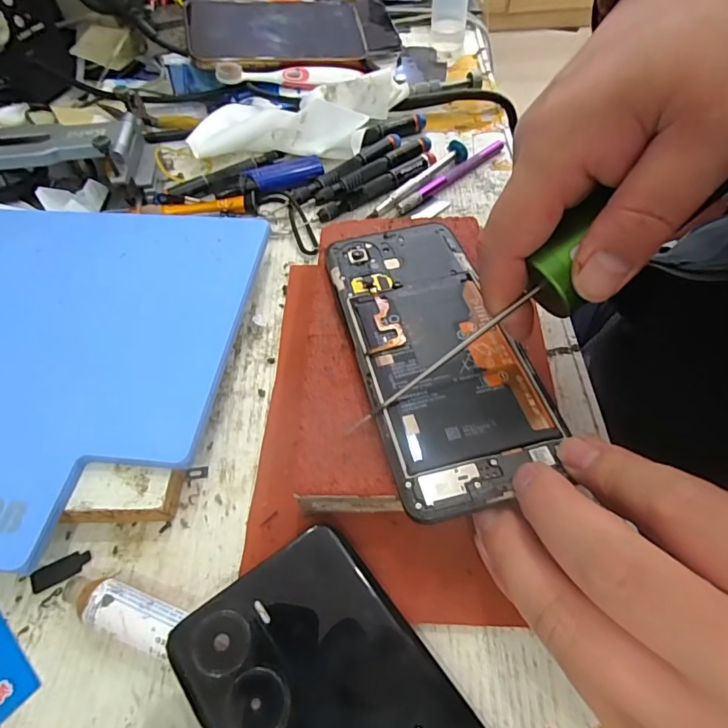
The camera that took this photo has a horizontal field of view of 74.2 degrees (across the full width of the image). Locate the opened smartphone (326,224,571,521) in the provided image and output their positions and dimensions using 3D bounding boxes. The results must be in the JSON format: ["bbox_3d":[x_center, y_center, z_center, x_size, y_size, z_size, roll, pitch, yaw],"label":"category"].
[{"bbox_3d":[0.033,-0.012,0.229,0.075,0.007,0.163,-9,53,-7],"label":"opened smartphone"}]

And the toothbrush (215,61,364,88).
[{"bbox_3d":[-0.067,-0.264,0.435,0.128,0.023,0.012,-13,55,-5],"label":"toothbrush"}]

